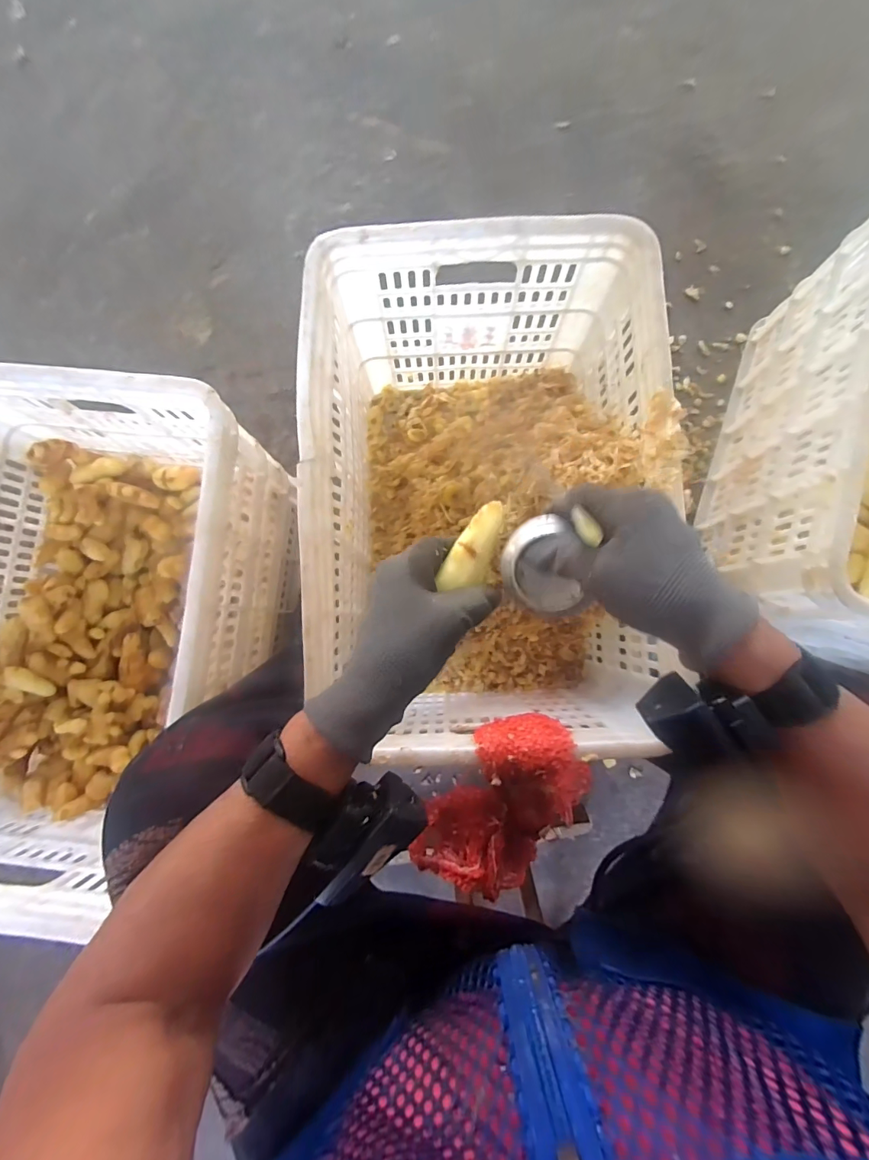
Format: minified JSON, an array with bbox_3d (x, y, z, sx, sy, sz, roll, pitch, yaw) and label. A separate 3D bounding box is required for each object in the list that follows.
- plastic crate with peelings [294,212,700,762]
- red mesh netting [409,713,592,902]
[{"bbox_3d":[0.054,-0.093,0.560,0.360,0.296,0.517,-2,85,2],"label":"plastic crate with peelings"},{"bbox_3d":[0.065,0.216,0.420,0.120,0.091,0.186,31,86,4],"label":"red mesh netting"}]

